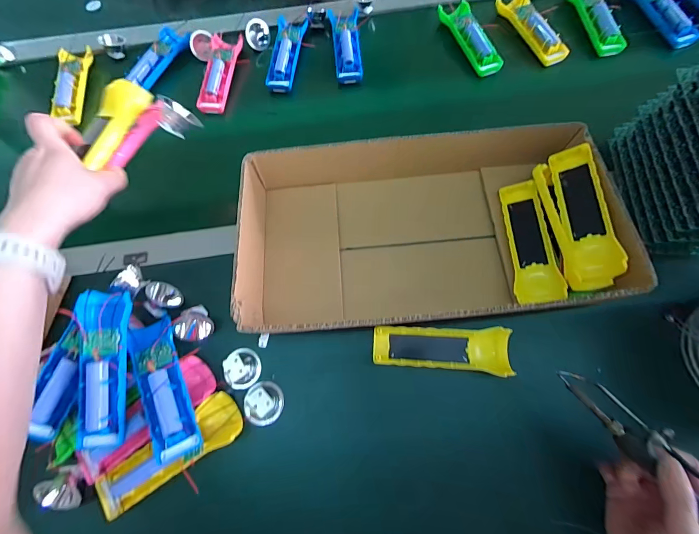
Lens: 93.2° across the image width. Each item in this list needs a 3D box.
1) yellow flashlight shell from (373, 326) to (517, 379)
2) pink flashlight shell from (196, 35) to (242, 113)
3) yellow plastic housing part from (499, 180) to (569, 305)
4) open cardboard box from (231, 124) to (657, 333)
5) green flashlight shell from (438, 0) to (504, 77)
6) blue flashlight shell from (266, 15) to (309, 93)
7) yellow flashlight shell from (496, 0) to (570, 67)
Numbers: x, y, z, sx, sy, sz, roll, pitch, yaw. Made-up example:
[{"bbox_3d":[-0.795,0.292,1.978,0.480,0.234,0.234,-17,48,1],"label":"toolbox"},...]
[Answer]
[{"bbox_3d":[0.107,0.096,0.390,0.155,0.033,0.049,5,68,3],"label":"yellow flashlight shell"},{"bbox_3d":[-0.221,-0.331,0.565,0.054,0.031,0.152,4,68,3],"label":"pink flashlight shell"},{"bbox_3d":[0.222,-0.031,0.410,0.049,0.027,0.155,-17,59,32],"label":"yellow plastic housing part"},{"bbox_3d":[0.080,-0.036,0.411,0.415,0.135,0.222,-5,68,-1],"label":"open cardboard box"},{"bbox_3d":[0.206,-0.390,0.561,0.046,0.027,0.158,-20,69,-7],"label":"green flashlight shell"},{"bbox_3d":[-0.110,-0.373,0.576,0.055,0.034,0.148,7,69,4],"label":"blue flashlight shell"},{"bbox_3d":[0.309,-0.405,0.564,0.045,0.039,0.157,-20,69,-7],"label":"yellow flashlight shell"}]

